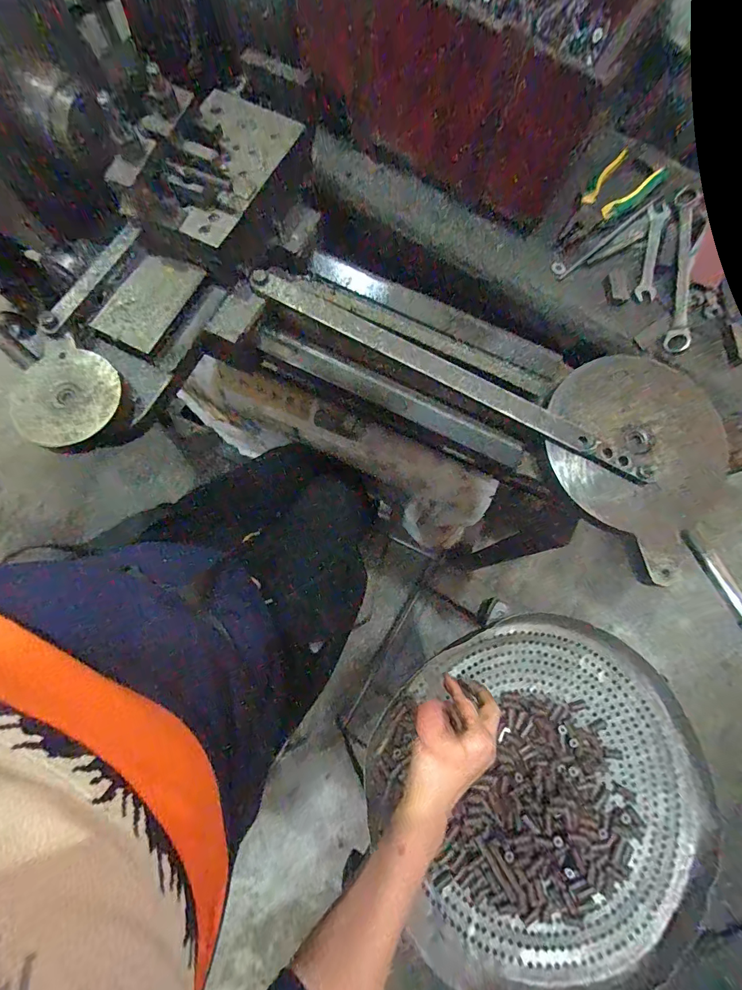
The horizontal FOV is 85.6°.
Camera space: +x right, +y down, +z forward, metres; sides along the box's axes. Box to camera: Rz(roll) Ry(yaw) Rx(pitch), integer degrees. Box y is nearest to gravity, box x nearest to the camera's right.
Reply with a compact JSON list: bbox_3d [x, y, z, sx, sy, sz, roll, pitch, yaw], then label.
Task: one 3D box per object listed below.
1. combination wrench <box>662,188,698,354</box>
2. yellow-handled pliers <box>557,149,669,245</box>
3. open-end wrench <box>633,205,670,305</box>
[{"bbox_3d":[0.395,-0.290,0.506,0.031,0.021,0.268,15,76,2],"label":"combination wrench"},{"bbox_3d":[0.307,-0.388,0.523,0.199,0.020,0.063,-42,81,-11],"label":"yellow-handled pliers"},{"bbox_3d":[0.366,-0.316,0.521,0.026,0.011,0.153,16,76,2],"label":"open-end wrench"}]

